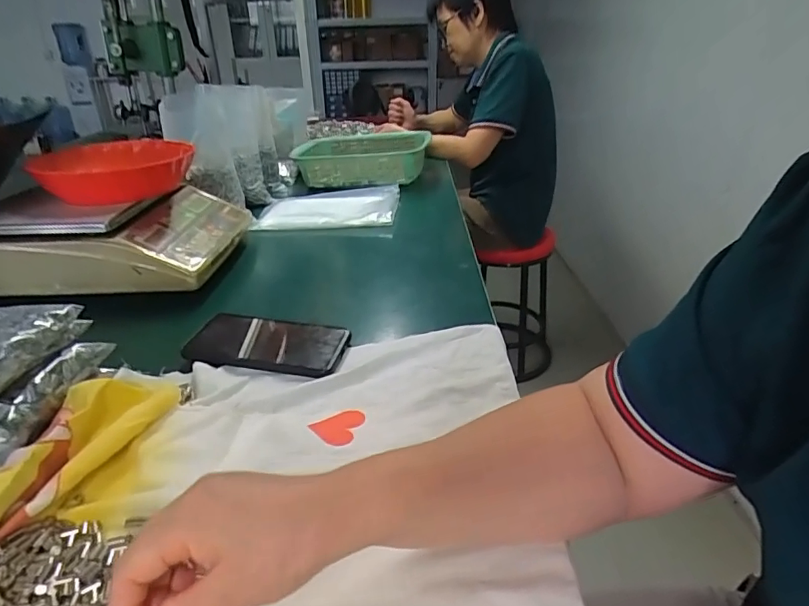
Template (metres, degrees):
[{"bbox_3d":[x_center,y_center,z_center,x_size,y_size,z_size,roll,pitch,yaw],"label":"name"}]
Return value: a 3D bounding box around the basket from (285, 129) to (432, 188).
[{"bbox_3d":[-0.095,-0.329,1.163,0.282,0.074,0.249,3,28,6],"label":"basket"}]

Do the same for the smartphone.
[{"bbox_3d":[-0.142,0.042,0.540,0.158,0.013,0.083,8,29,15],"label":"smartphone"}]

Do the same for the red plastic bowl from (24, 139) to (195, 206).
[{"bbox_3d":[-0.403,-0.185,0.740,0.195,0.060,0.176,-5,29,-9],"label":"red plastic bowl"}]

